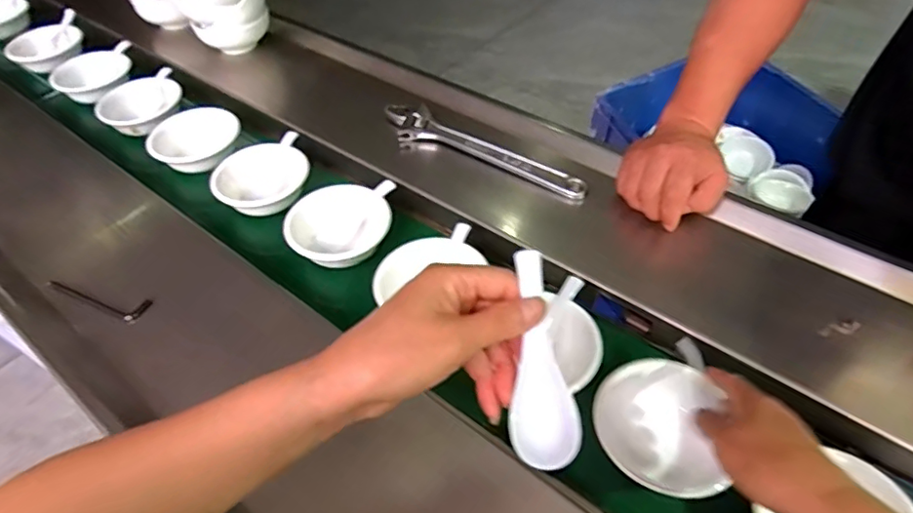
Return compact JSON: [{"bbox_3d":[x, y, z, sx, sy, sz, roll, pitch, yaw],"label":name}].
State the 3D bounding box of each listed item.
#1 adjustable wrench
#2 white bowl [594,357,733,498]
[{"bbox_3d":[0.025,-0.128,0.692,0.281,0.016,0.058,28,57,20],"label":"adjustable wrench"},{"bbox_3d":[0.165,0.139,0.467,0.098,0.040,0.103,0,52,0],"label":"white bowl"}]

